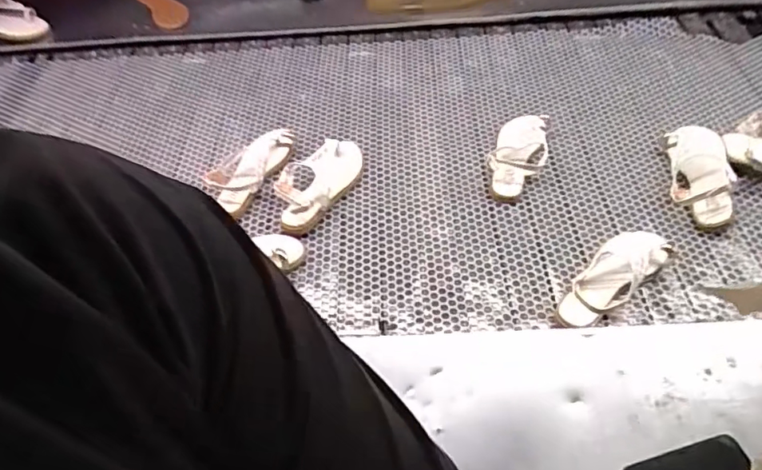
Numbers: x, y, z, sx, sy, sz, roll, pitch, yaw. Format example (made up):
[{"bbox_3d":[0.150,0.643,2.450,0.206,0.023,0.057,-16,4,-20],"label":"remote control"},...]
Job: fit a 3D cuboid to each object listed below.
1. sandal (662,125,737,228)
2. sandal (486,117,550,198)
[{"bbox_3d":[0.543,-0.106,0.909,0.092,0.059,0.198,10,52,12],"label":"sandal"},{"bbox_3d":[0.260,-0.157,1.000,0.093,0.063,0.205,15,53,16],"label":"sandal"}]

